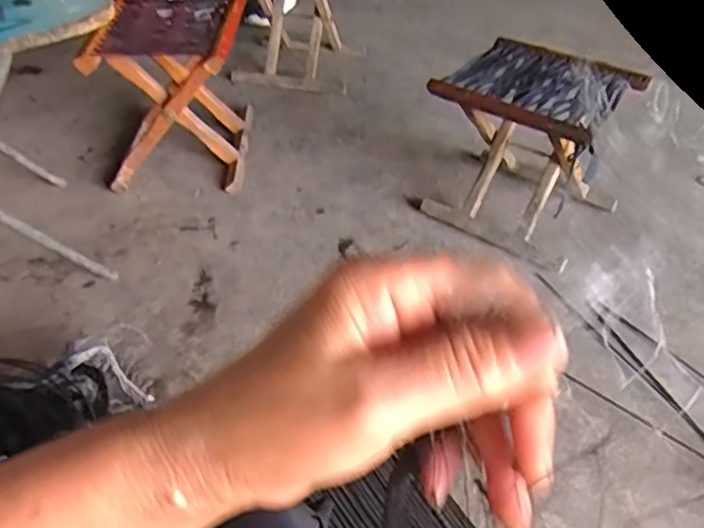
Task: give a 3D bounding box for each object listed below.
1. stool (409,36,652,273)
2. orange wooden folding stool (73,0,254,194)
[{"bbox_3d":[0.324,-0.212,1.204,0.305,0.275,0.255,27,49,26],"label":"stool"},{"bbox_3d":[-0.366,-0.370,1.369,0.279,0.301,0.306,0,43,-1],"label":"orange wooden folding stool"}]

